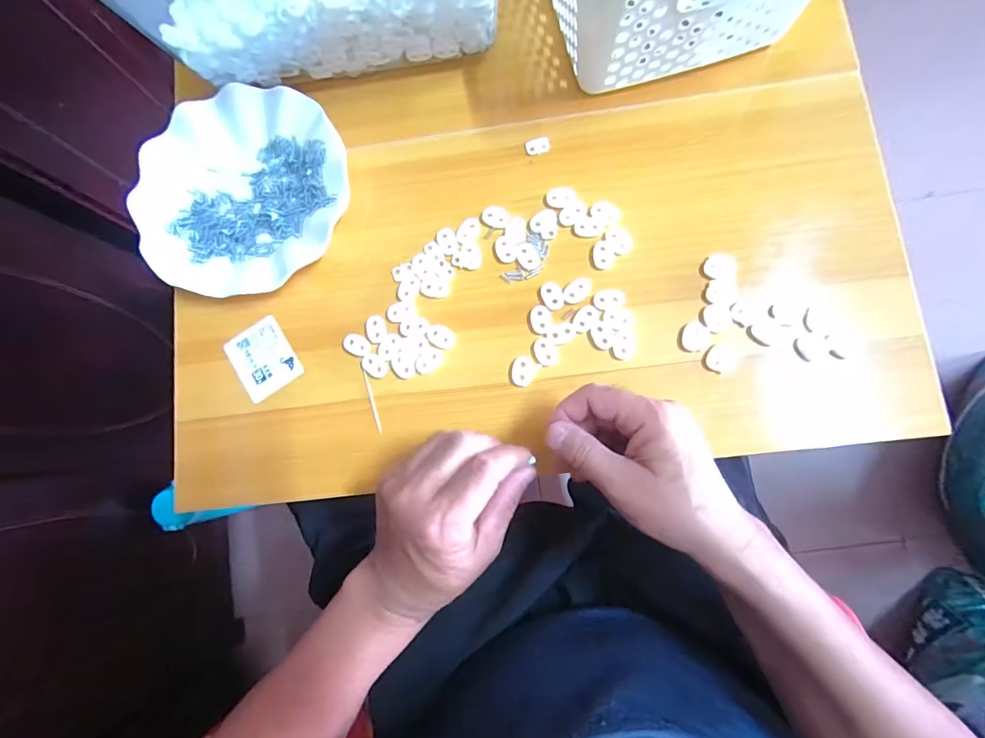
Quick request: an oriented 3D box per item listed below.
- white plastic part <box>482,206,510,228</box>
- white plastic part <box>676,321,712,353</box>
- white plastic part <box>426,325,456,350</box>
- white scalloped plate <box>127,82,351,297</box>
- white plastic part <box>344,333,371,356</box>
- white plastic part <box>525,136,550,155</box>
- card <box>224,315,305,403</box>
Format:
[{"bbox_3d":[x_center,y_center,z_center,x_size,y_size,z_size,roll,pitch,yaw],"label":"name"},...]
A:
[{"bbox_3d":[0.002,-0.128,0.381,0.022,0.004,0.017,32,85,8],"label":"white plastic part"},{"bbox_3d":[0.157,-0.024,0.355,0.023,0.004,0.025,-1,81,4],"label":"white plastic part"},{"bbox_3d":[-0.042,-0.026,0.371,0.024,0.004,0.019,32,85,8],"label":"white plastic part"},{"bbox_3d":[-0.216,-0.152,0.392,0.176,0.023,0.180,-1,81,4],"label":"white scalloped plate"},{"bbox_3d":[-0.112,-0.020,0.376,0.025,0.004,0.015,31,85,8],"label":"white plastic part"},{"bbox_3d":[0.039,-0.192,0.392,0.021,0.007,0.013,-10,81,3],"label":"white plastic part"},{"bbox_3d":[-0.193,-0.009,0.385,0.049,0.004,0.059,-33,80,-1],"label":"card"}]

